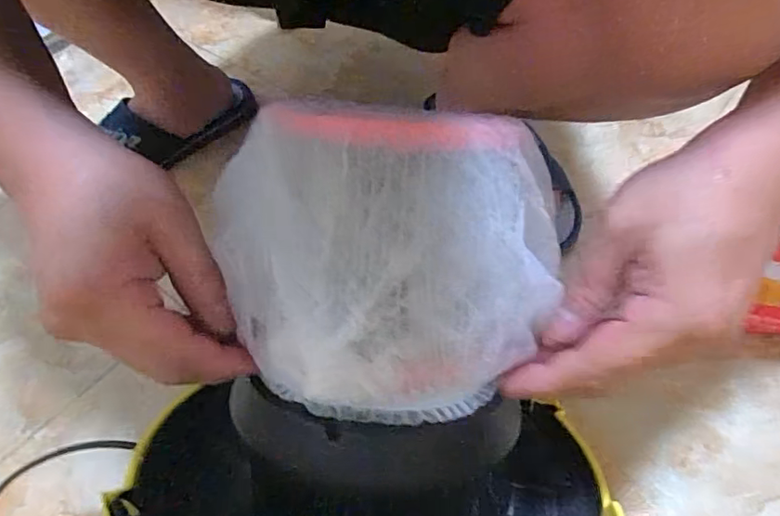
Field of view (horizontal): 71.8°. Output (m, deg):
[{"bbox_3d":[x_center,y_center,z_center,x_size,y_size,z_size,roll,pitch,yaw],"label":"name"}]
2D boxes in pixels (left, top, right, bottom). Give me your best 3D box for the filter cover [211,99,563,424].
[{"bbox_3d":[-0.007,0.001,0.253,0.144,0.087,0.127,3,98,3],"label":"filter cover"}]

